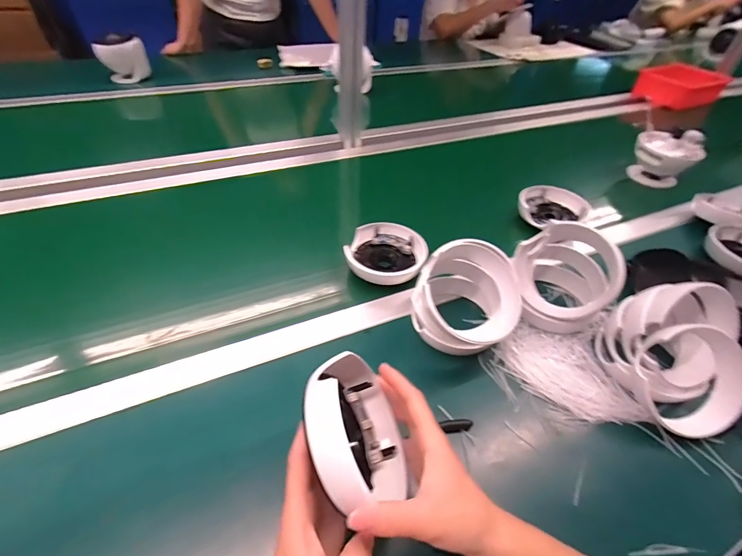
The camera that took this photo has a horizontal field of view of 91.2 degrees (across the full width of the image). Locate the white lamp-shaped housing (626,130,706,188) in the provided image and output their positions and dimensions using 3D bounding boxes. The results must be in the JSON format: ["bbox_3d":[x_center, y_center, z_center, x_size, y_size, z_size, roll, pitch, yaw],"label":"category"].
[{"bbox_3d":[0.626,-0.253,0.787,0.113,0.120,0.103,29,50,22],"label":"white lamp-shaped housing"}]

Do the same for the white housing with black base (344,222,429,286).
[{"bbox_3d":[0.023,-0.034,0.548,0.113,0.038,0.105,14,46,10],"label":"white housing with black base"}]

